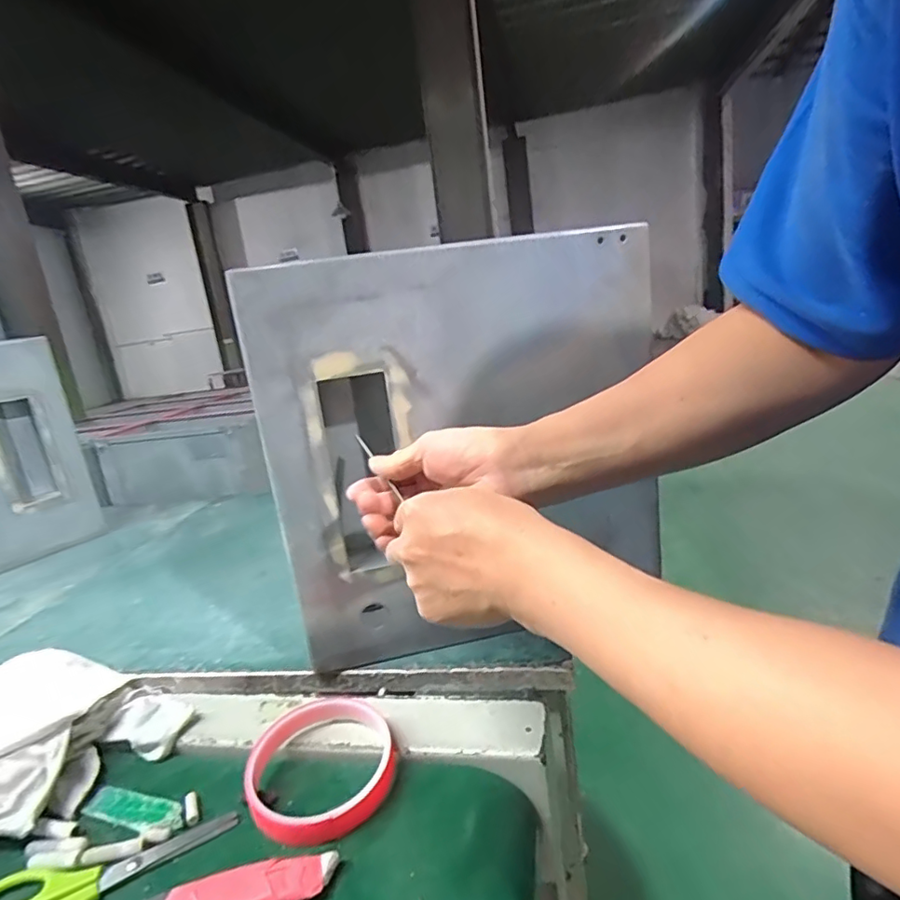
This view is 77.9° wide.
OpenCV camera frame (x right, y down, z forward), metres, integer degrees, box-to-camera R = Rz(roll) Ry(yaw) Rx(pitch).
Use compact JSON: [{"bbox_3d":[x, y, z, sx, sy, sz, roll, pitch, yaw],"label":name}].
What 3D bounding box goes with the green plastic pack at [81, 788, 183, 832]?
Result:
[{"bbox_3d":[-0.189,0.215,0.334,0.073,0.004,0.019,-2,15,21],"label":"green plastic pack"}]

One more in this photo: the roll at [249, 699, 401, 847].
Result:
[{"bbox_3d":[-0.075,0.187,0.334,0.082,0.023,0.099,-8,14,-4],"label":"roll"}]

